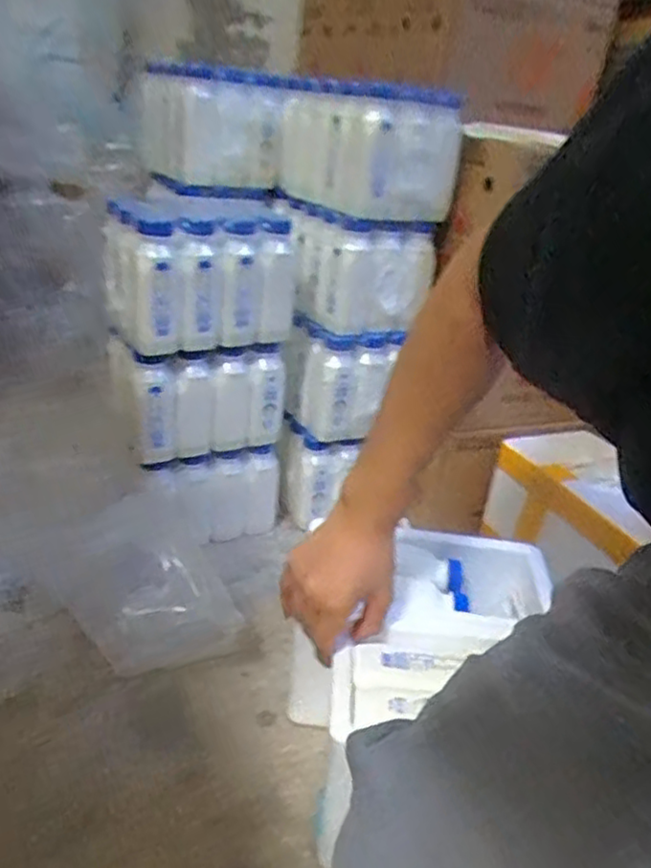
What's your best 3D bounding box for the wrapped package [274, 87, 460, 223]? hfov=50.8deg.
[{"bbox_3d":[0.054,-0.388,0.944,0.187,0.147,0.244,-4,28,-22],"label":"wrapped package"}]

